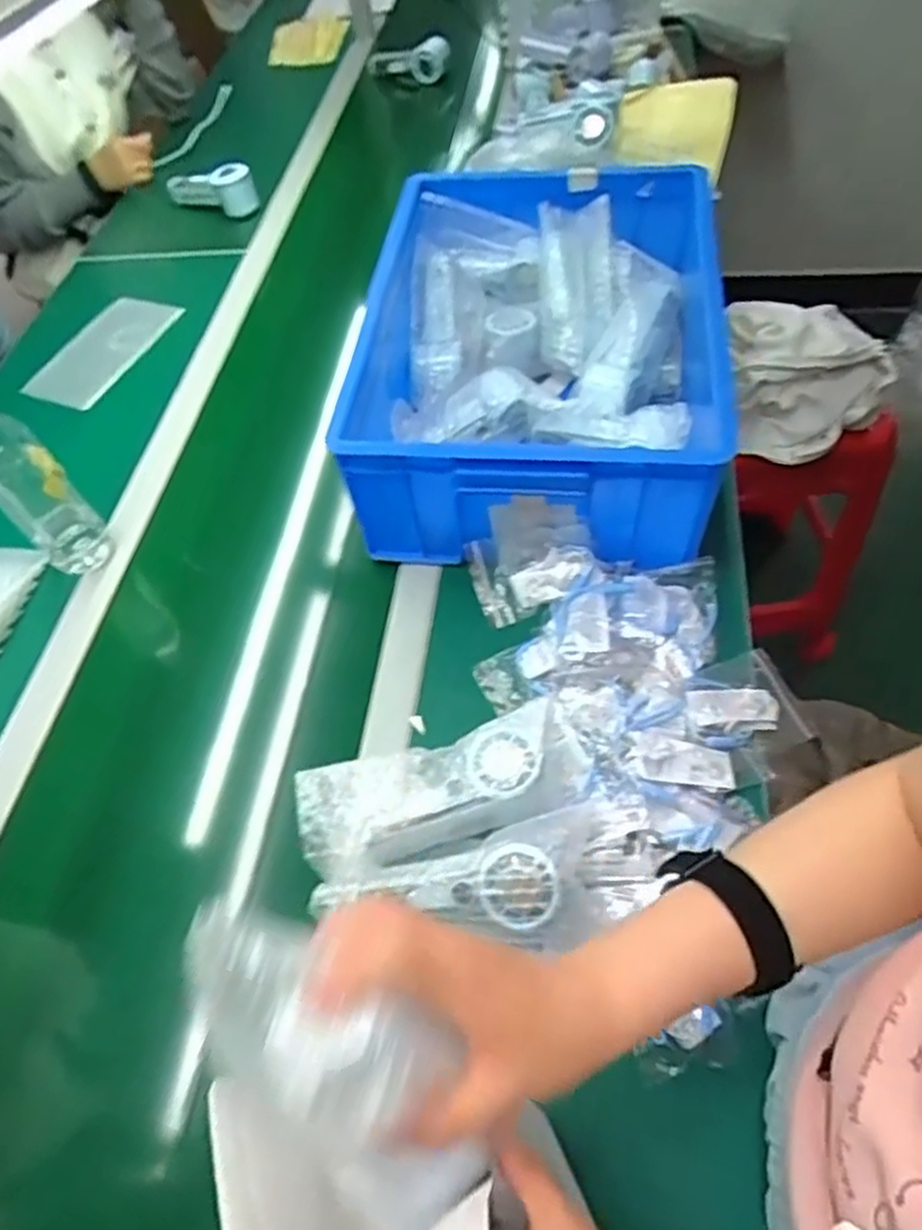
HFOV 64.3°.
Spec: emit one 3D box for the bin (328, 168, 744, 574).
[{"bbox_3d":[0.084,-0.282,0.786,0.350,0.140,0.460,5,57,9],"label":"bin"}]

